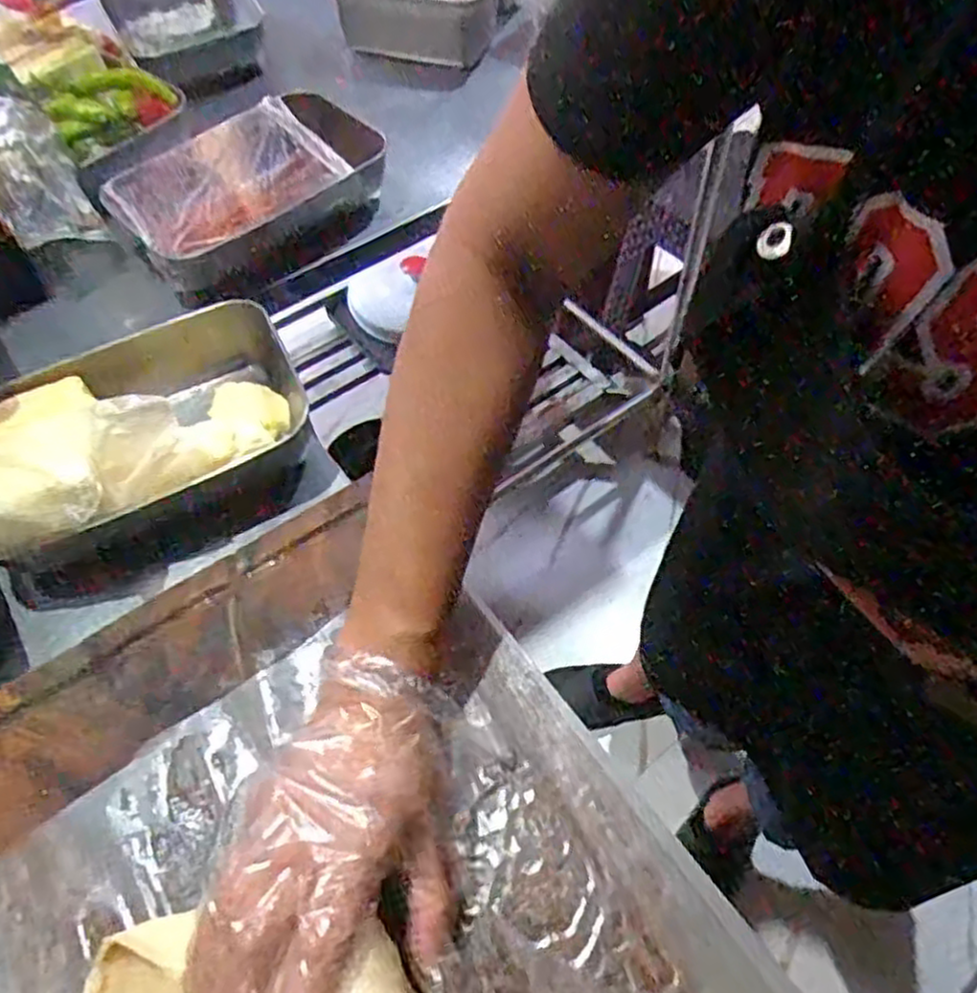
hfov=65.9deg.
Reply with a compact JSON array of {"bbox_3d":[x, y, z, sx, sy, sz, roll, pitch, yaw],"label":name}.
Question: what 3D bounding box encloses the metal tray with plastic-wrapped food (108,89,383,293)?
[{"bbox_3d":[-0.206,-0.279,0.679,0.240,0.056,0.159,-35,61,-19],"label":"metal tray with plastic-wrapped food"}]

